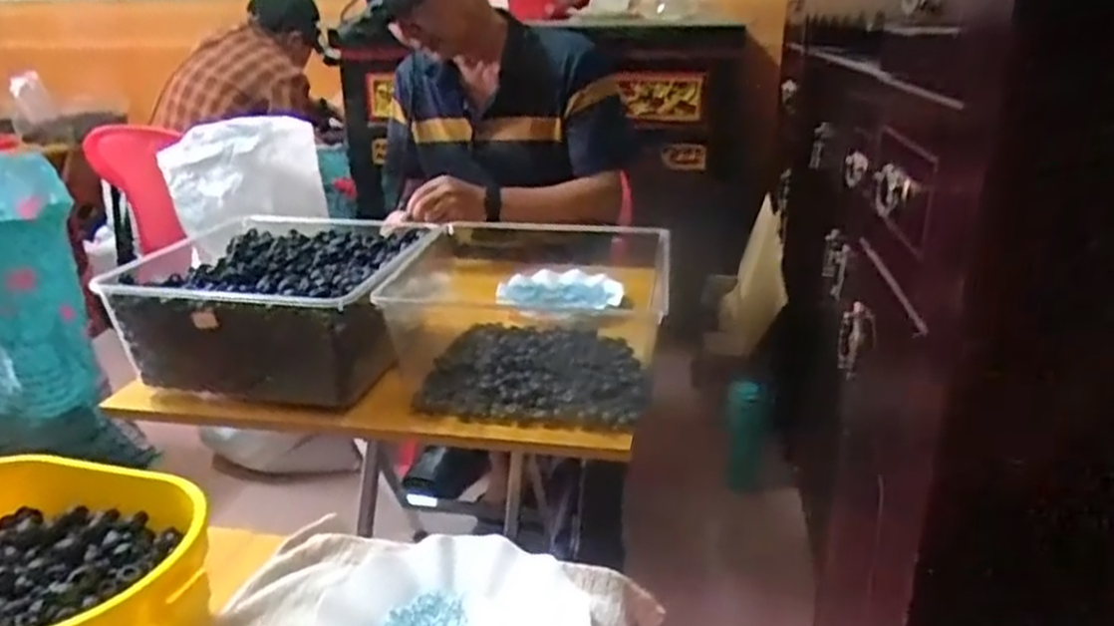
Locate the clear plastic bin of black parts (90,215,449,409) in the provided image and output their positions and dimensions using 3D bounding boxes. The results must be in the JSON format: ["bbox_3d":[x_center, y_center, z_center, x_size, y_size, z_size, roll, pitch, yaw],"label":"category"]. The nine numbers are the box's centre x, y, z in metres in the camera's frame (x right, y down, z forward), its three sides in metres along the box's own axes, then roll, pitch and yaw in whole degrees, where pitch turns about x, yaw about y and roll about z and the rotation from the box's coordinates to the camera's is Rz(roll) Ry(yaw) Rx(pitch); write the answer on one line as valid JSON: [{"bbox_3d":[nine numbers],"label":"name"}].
[{"bbox_3d":[-0.322,-0.013,0.965,0.321,0.138,0.312,2,21,7],"label":"clear plastic bin of black parts"}]

